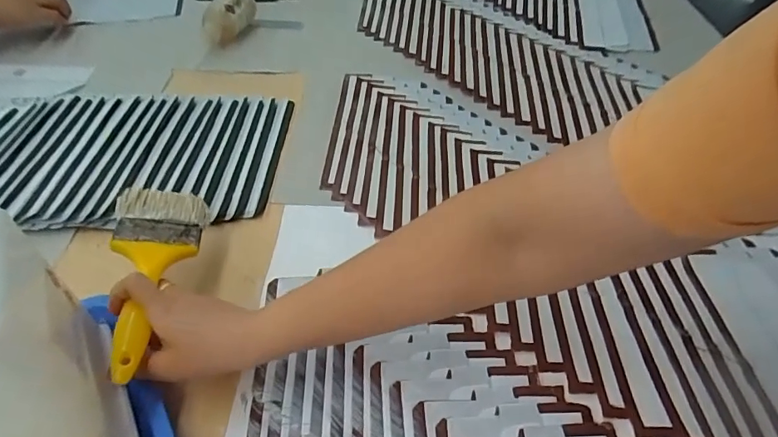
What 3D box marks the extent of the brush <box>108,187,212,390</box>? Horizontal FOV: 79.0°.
[{"bbox_3d":[-0.207,0.047,0.402,0.072,0.030,0.192,-5,47,-5],"label":"brush"}]

